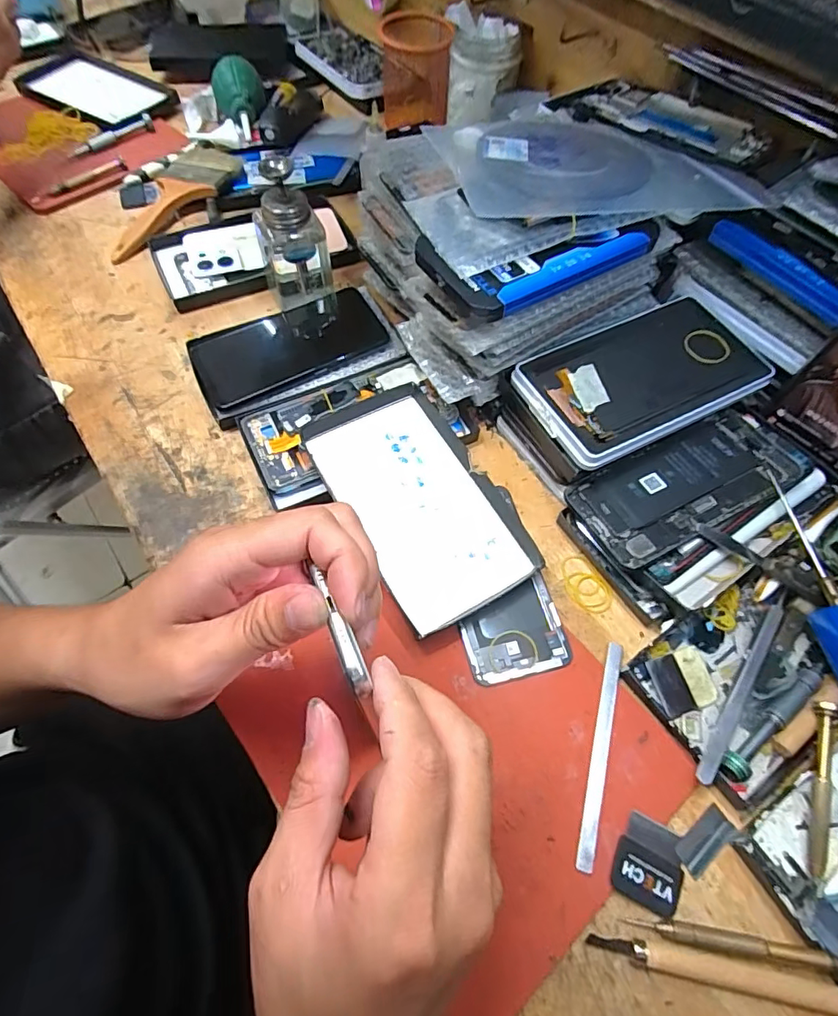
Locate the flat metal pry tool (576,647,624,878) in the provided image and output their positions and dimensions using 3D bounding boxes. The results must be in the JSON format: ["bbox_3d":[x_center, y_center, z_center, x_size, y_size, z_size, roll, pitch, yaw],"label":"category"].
[{"bbox_3d":[0.112,0.145,0.312,0.009,0.004,0.130,18,61,6],"label":"flat metal pry tool"}]

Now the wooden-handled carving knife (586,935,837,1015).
[{"bbox_3d":[0.152,0.236,0.260,0.124,0.007,0.013,10,62,4],"label":"wooden-handled carving knife"}]

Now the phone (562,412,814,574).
[{"bbox_3d":[0.198,-0.020,0.372,0.165,0.008,0.076,-23,64,-13],"label":"phone"}]

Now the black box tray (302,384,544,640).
[{"bbox_3d":[-0.001,-0.008,0.376,0.103,0.012,0.181,-27,65,-15],"label":"black box tray"}]

